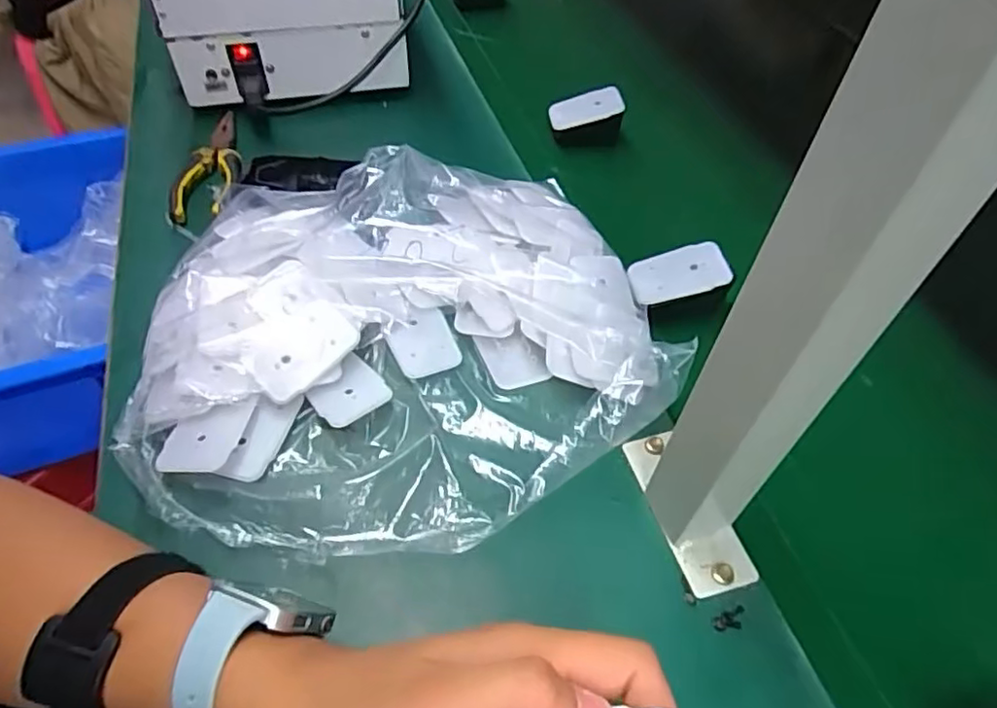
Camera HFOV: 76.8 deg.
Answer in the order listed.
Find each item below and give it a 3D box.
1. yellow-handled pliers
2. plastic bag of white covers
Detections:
[{"bbox_3d":[-0.251,-0.172,0.543,0.054,0.024,0.143,-8,52,-8],"label":"yellow-handled pliers"},{"bbox_3d":[-0.064,-0.025,0.417,0.327,0.061,0.294,-7,52,-9],"label":"plastic bag of white covers"}]

